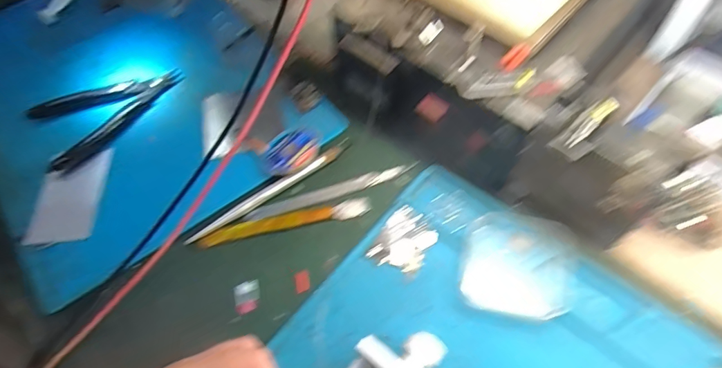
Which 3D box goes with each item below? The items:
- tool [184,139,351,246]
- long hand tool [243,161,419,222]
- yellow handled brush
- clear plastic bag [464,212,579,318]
[{"bbox_3d":[-0.067,0.004,0.345,0.141,0.007,0.009,-34,62,-15],"label":"tool"},{"bbox_3d":[-0.023,0.006,0.345,0.132,0.004,0.011,-17,59,-6],"label":"long hand tool"},{"bbox_3d":[-0.055,0.028,0.335,0.124,0.004,0.014,-12,59,-3],"label":"yellow handled brush"},{"bbox_3d":[0.106,0.051,0.303,0.072,0.007,0.069,8,60,9],"label":"clear plastic bag"}]

